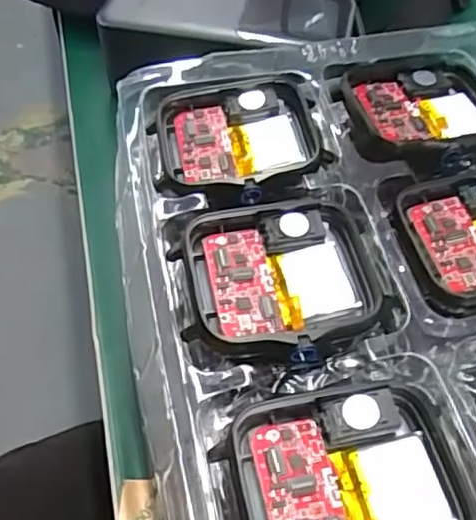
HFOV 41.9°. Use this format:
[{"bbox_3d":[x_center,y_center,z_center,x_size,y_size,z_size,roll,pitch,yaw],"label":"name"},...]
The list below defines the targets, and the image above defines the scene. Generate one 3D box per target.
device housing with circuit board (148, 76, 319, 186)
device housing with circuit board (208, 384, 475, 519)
[{"bbox_3d":[-0.001,-0.036,0.177,0.044,0.009,0.038,-4,53,-4],"label":"device housing with circuit board"},{"bbox_3d":[0.021,0.044,0.119,0.045,0.008,0.037,-6,53,-5],"label":"device housing with circuit board"}]

